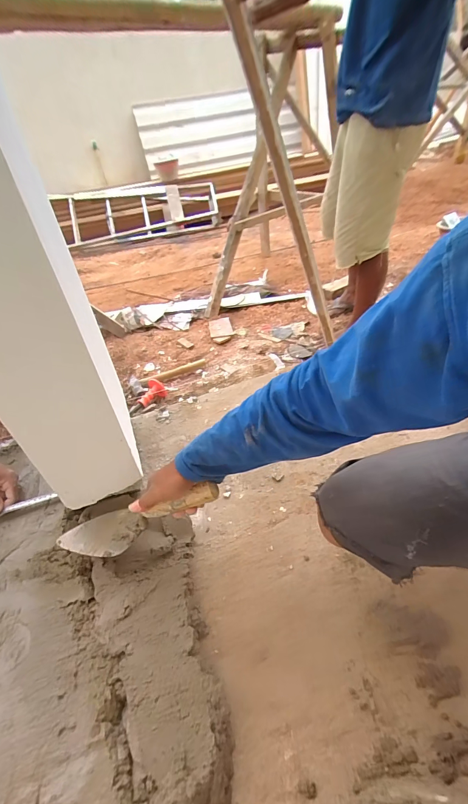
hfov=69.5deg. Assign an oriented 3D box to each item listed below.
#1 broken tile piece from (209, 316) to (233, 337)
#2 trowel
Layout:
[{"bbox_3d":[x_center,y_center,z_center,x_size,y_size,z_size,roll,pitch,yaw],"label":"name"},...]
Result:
[{"bbox_3d":[-0.069,-0.381,1.725,0.112,0.011,0.262,-10,31,0],"label":"broken tile piece"},{"bbox_3d":[-0.155,0.192,0.544,0.292,0.047,0.087,-23,36,20],"label":"trowel"}]

